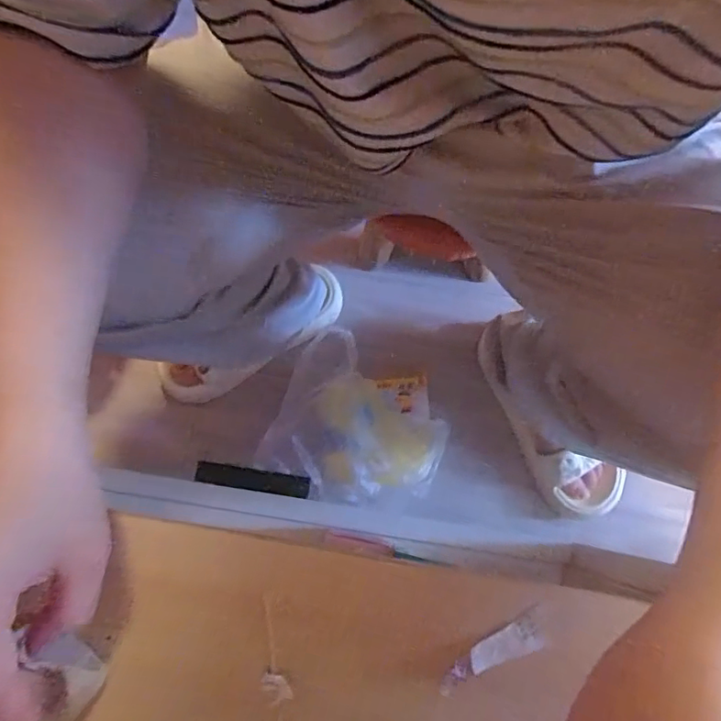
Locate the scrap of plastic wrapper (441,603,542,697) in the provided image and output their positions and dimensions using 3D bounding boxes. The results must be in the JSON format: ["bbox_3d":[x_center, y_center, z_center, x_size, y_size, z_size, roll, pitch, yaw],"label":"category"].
[{"bbox_3d":[0.066,0.144,0.265,0.060,0.012,0.015,-29,77,-6],"label":"scrap of plastic wrapper"}]

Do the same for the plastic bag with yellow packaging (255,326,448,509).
[{"bbox_3d":[0.001,0.086,0.719,0.217,0.082,0.198,21,78,6],"label":"plastic bag with yellow packaging"}]

